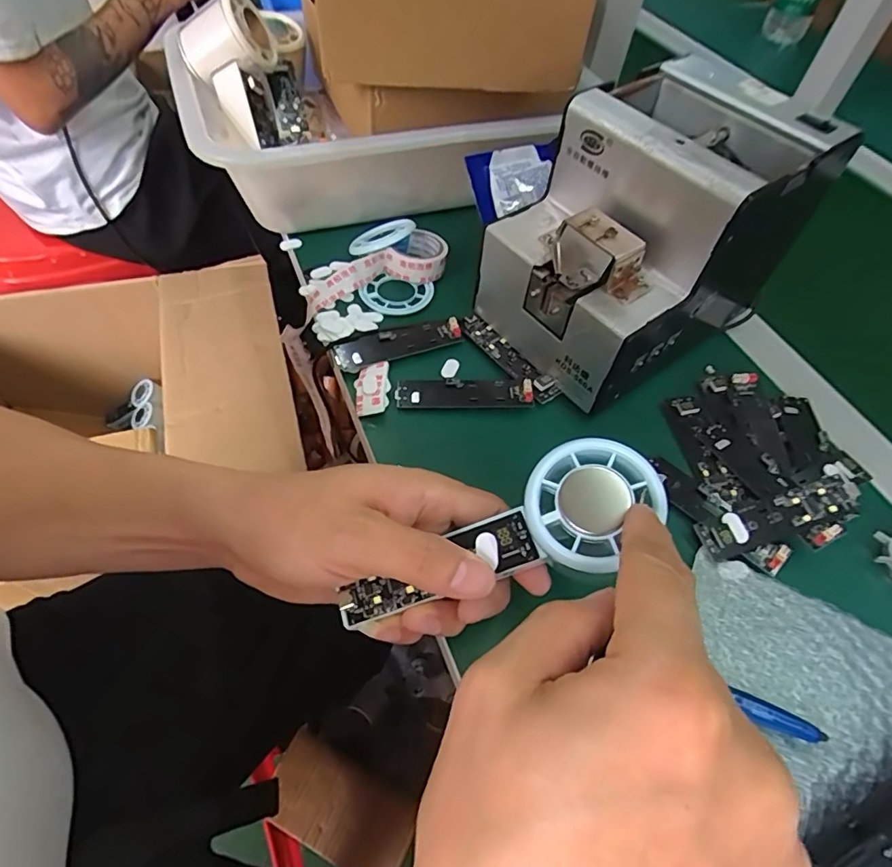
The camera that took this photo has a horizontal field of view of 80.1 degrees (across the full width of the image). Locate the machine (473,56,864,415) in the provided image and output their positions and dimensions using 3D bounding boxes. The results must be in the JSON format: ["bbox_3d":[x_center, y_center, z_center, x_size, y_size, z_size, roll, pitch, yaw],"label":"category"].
[{"bbox_3d":[0.128,-0.126,0.353,0.170,0.150,0.137,-32,63,-25],"label":"machine"}]

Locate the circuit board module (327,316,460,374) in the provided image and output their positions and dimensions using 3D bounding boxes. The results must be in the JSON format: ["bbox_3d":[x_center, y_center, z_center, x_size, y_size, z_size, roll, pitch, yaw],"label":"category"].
[{"bbox_3d":[-0.035,-0.067,0.384,0.092,0.009,0.030,-19,60,-14],"label":"circuit board module"}]

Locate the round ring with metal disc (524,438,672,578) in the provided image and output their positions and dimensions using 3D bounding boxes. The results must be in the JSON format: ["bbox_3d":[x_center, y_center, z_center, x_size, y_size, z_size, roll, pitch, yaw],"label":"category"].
[{"bbox_3d":[0.062,0.030,0.232,0.057,0.017,0.050,-42,69,-5],"label":"round ring with metal disc"}]

